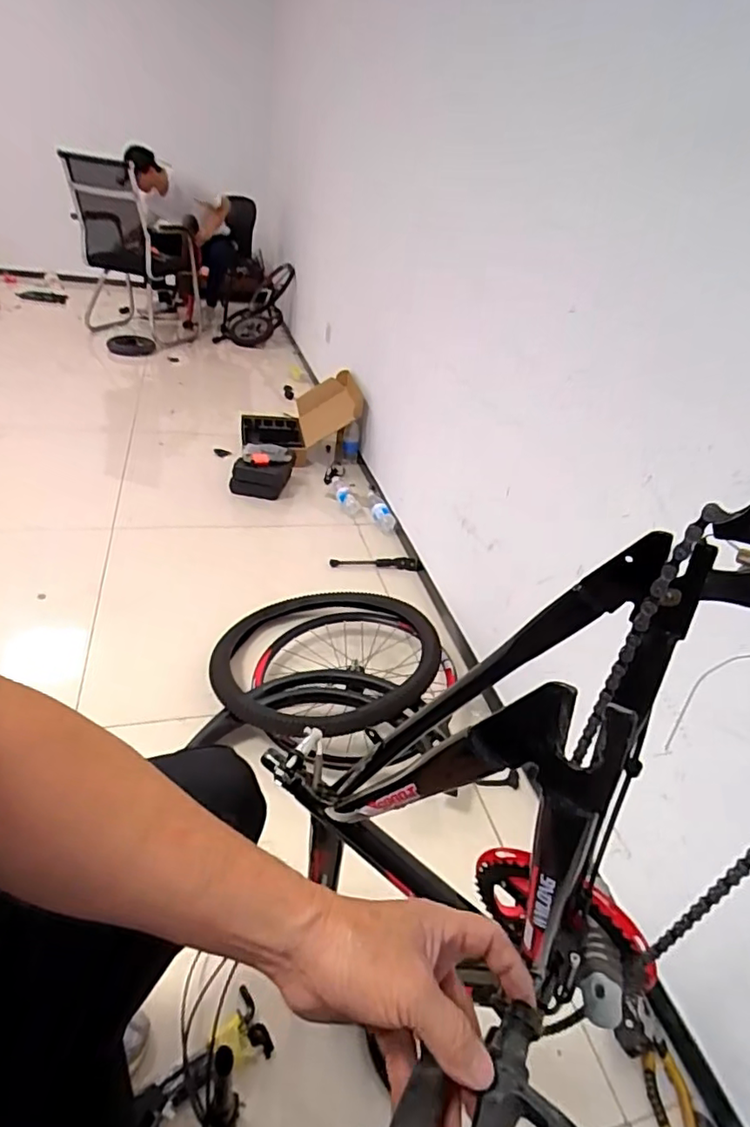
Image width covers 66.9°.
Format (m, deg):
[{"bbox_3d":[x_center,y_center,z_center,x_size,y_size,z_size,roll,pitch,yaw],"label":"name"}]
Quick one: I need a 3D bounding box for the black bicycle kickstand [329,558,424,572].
[{"bbox_3d":[0.004,0.001,1.799,0.291,0.031,0.053,2,35,-8],"label":"black bicycle kickstand"}]

